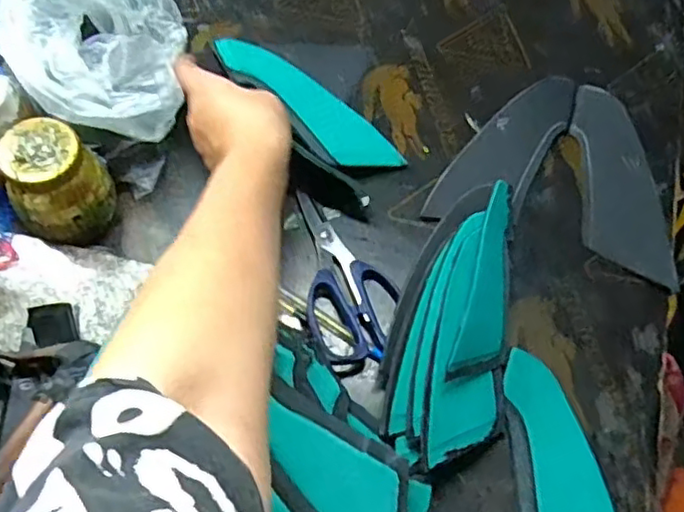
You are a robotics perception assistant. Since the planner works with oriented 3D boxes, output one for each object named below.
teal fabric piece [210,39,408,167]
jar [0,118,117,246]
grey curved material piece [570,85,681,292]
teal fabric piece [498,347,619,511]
[{"bbox_3d":[-0.034,-0.130,0.571,0.187,0.009,0.066,39,55,6],"label":"teal fabric piece"},{"bbox_3d":[-0.212,-0.051,0.485,0.061,0.085,0.068,38,69,14],"label":"jar"},{"bbox_3d":[0.244,-0.066,0.571,0.067,0.008,0.194,0,65,6],"label":"grey curved material piece"},{"bbox_3d":[0.156,0.159,0.453,0.075,0.013,0.183,1,65,-3],"label":"teal fabric piece"}]

